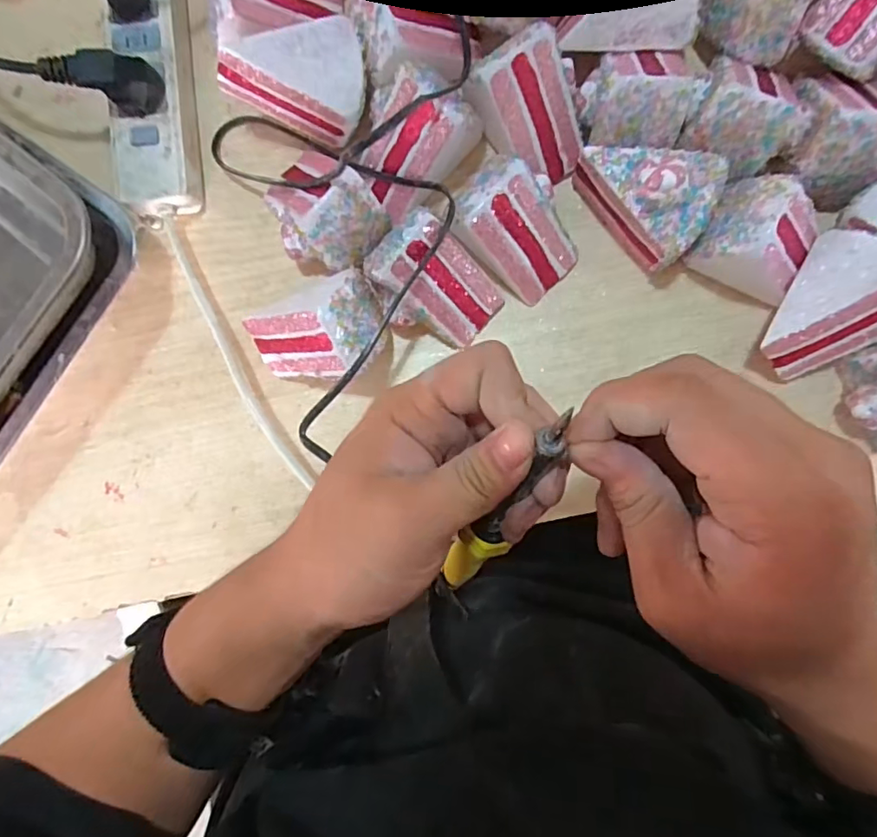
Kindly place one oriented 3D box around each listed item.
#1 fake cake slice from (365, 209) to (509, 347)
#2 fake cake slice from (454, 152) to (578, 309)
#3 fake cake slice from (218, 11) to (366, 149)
[{"bbox_3d":[-0.004,-0.087,0.369,0.081,0.059,0.065,45,91,2],"label":"fake cake slice"},{"bbox_3d":[0.051,-0.125,0.365,0.077,0.057,0.068,39,91,2],"label":"fake cake slice"},{"bbox_3d":[-0.097,-0.219,0.366,0.089,0.050,0.068,-12,104,-17],"label":"fake cake slice"}]

